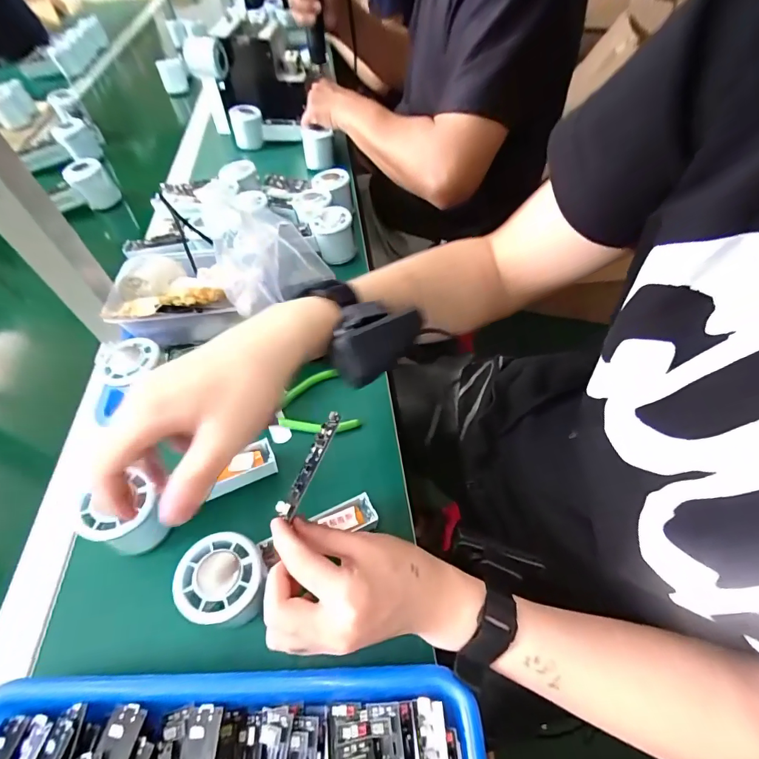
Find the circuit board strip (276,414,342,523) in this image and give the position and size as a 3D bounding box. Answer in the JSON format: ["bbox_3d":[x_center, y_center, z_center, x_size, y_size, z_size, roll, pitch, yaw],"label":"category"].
[{"bbox_3d":[-0.053,0.064,0.298,0.014,0.012,0.084,21,69,15],"label":"circuit board strip"}]

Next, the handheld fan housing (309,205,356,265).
[{"bbox_3d":[-0.067,-0.205,0.545,0.050,0.063,0.053,-24,57,-15],"label":"handheld fan housing"}]

